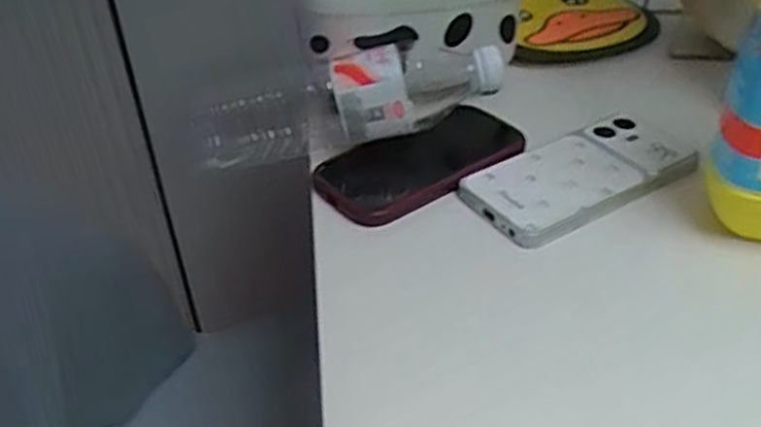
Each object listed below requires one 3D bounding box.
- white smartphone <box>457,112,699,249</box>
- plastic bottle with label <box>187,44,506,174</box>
[{"bbox_3d":[0.142,-0.027,0.520,0.167,0.013,0.080,-24,42,-25],"label":"white smartphone"},{"bbox_3d":[-0.025,-0.082,0.554,0.236,0.076,0.064,-14,37,6],"label":"plastic bottle with label"}]

